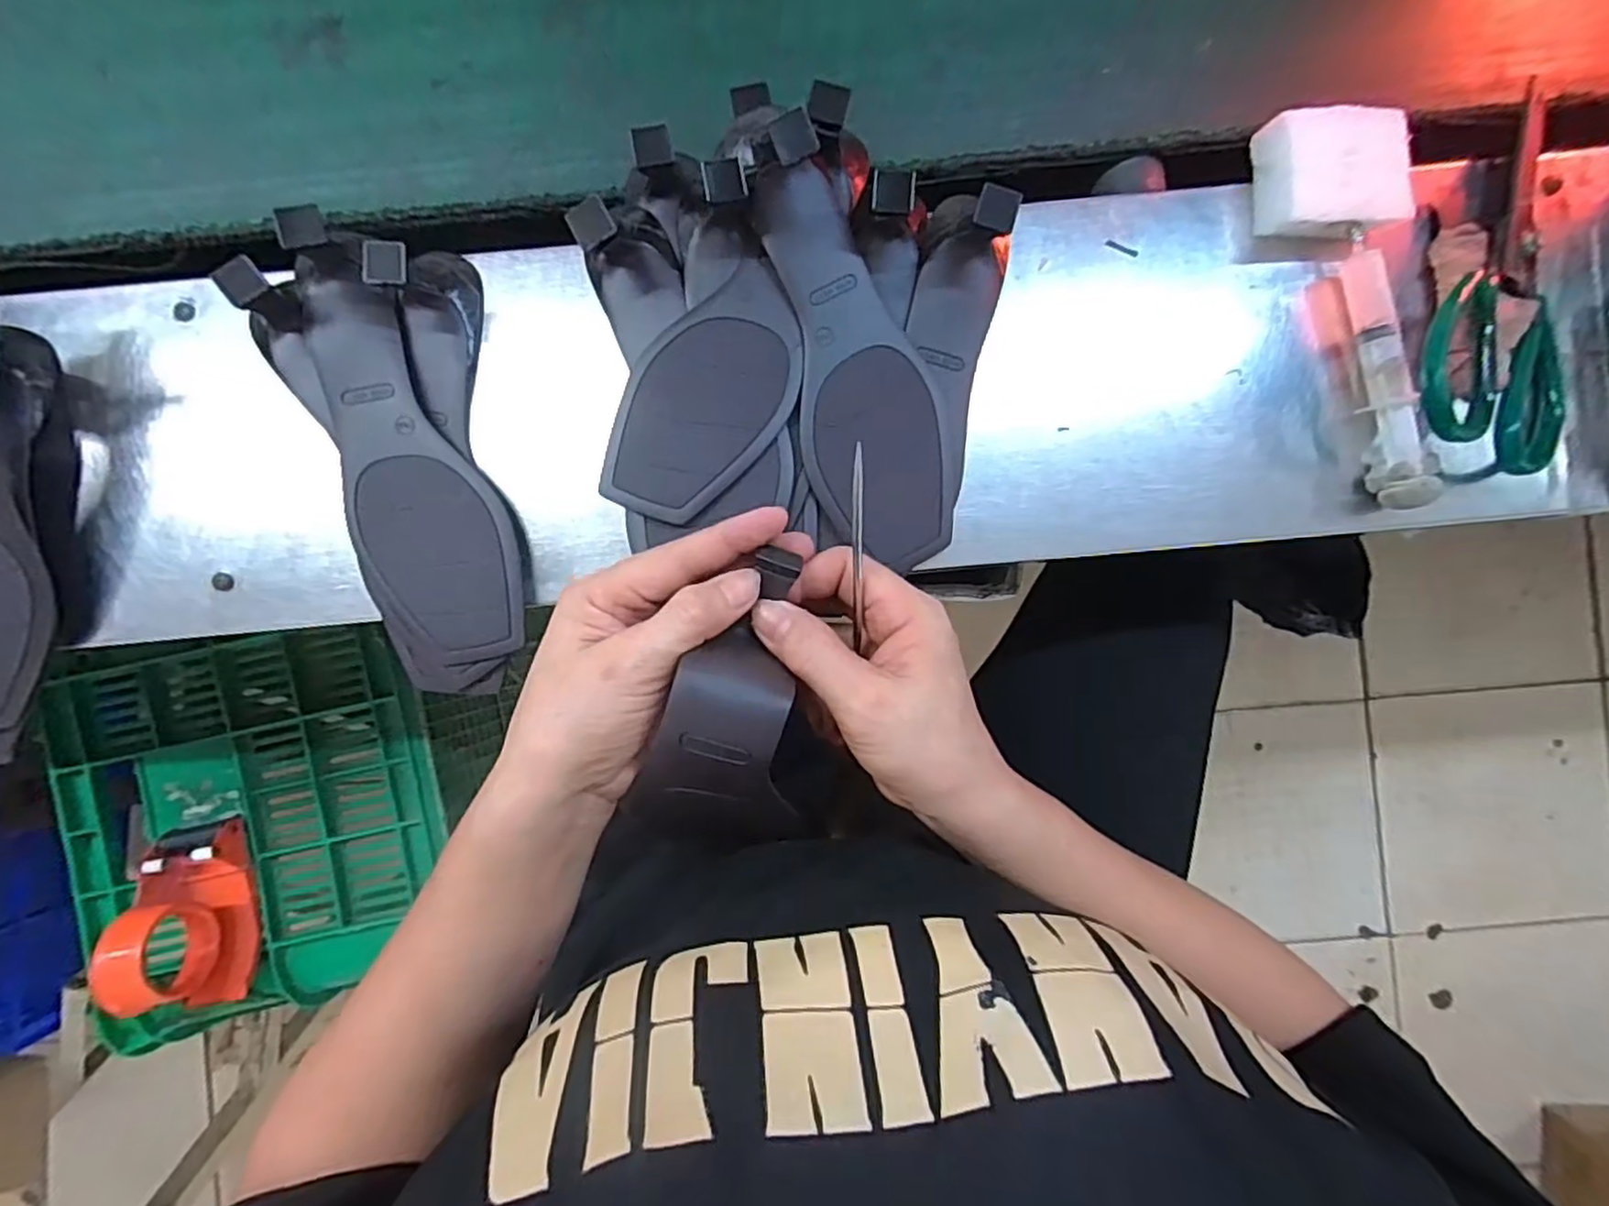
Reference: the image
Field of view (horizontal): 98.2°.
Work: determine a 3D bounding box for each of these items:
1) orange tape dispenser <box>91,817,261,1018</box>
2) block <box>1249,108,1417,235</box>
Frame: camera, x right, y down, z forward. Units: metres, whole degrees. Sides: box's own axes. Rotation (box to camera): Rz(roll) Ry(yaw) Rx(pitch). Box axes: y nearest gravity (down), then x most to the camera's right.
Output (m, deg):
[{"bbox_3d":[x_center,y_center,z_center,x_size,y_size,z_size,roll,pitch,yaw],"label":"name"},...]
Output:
[{"bbox_3d":[-0.494,0.257,0.555,0.064,0.088,0.144,-14,89,0],"label":"orange tape dispenser"},{"bbox_3d":[0.278,-0.224,0.364,0.070,0.026,0.054,1,89,2],"label":"block"}]

